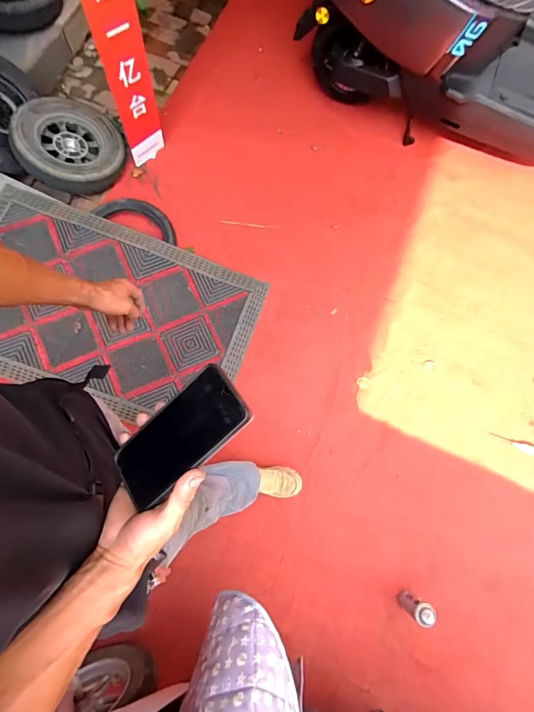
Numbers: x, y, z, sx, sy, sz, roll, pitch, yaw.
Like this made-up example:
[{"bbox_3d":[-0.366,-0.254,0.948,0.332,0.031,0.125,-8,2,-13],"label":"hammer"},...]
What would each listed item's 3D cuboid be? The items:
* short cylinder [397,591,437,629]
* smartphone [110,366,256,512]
[{"bbox_3d":[0.490,0.821,1.255,0.059,0.152,0.065,40,77,10],"label":"short cylinder"},{"bbox_3d":[-0.096,0.088,0.418,0.168,0.010,0.079,-43,64,10],"label":"smartphone"}]

